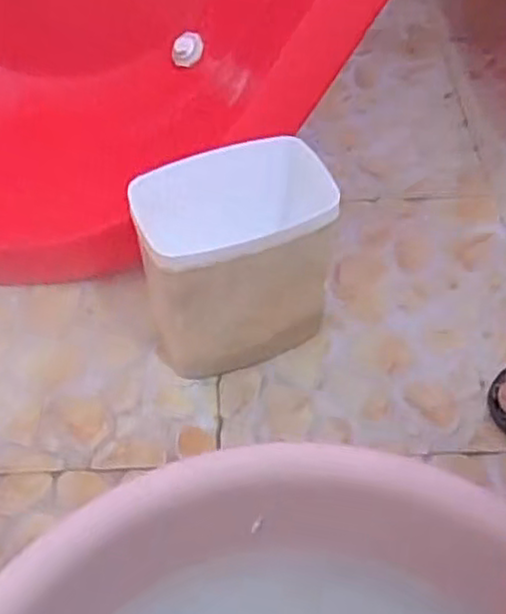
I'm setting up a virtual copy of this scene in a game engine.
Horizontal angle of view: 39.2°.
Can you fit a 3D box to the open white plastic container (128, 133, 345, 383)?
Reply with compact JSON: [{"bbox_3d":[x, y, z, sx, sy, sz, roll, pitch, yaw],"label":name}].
[{"bbox_3d":[-0.015,-0.034,0.596,0.154,0.169,0.096,-17,55,-13],"label":"open white plastic container"}]

